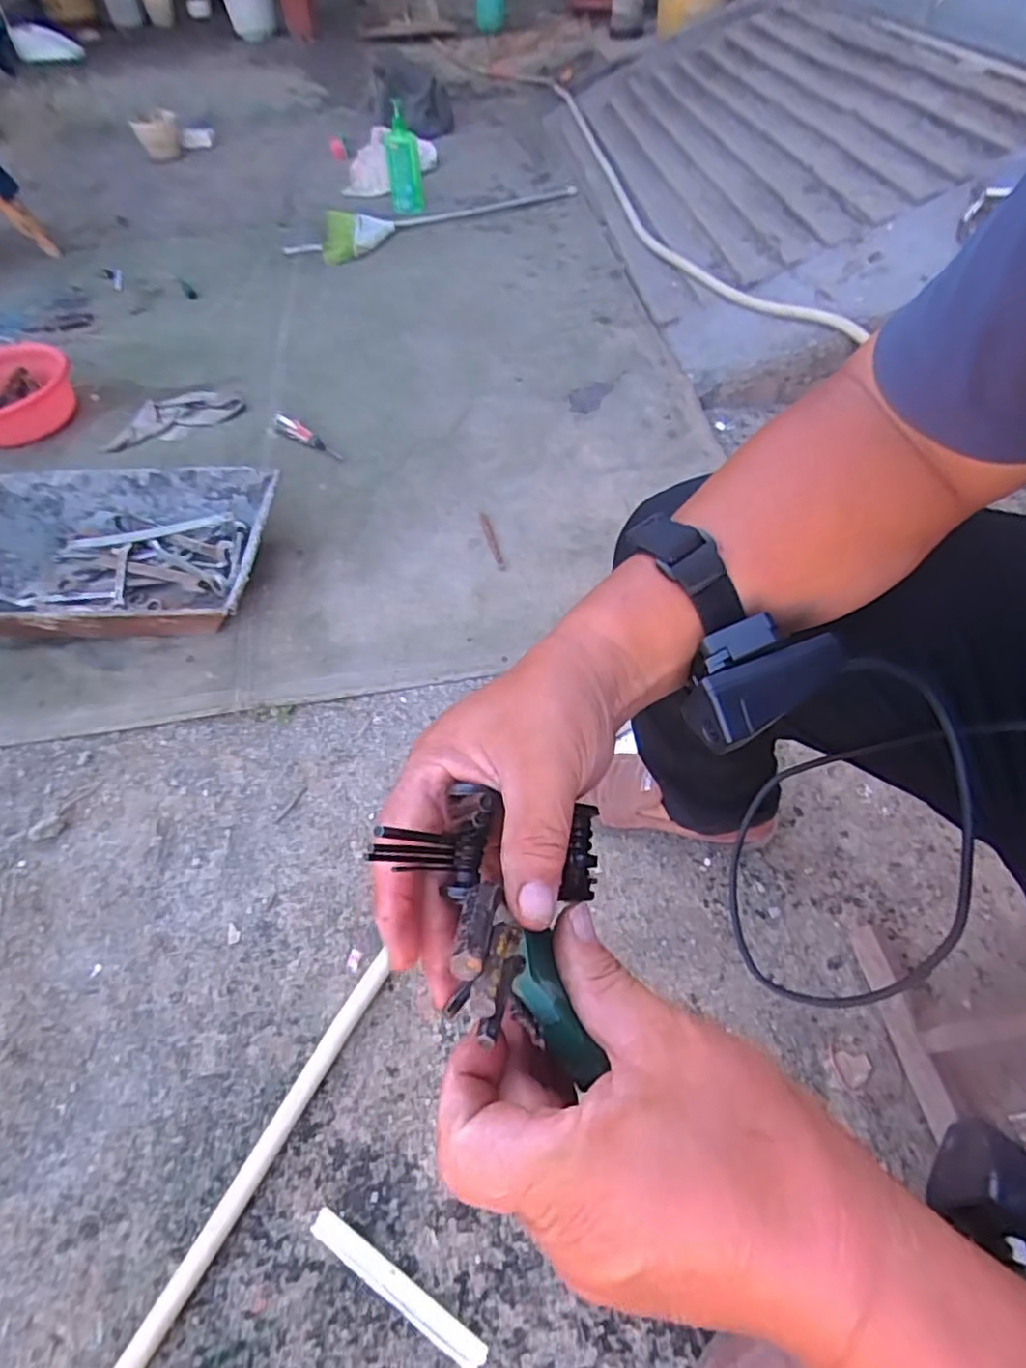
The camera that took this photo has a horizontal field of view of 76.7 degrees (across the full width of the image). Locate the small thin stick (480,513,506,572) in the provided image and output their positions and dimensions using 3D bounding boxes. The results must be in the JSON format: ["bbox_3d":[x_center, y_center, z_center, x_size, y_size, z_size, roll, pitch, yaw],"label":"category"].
[{"bbox_3d":[-0.033,-0.228,1.043,0.016,0.006,0.144,-12,61,-12],"label":"small thin stick"}]

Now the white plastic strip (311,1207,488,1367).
[{"bbox_3d":[-0.100,0.511,0.548,0.172,0.011,0.021,25,58,20],"label":"white plastic strip"}]

